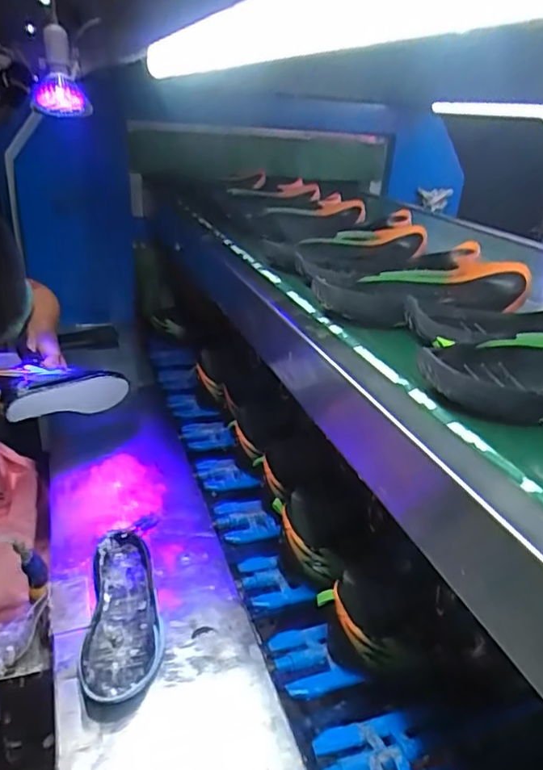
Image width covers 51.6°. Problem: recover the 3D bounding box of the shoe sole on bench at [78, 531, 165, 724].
[{"bbox_3d":[-0.186,0.283,0.699,0.095,0.051,0.242,-3,27,-14],"label":"shoe sole on bench"}]

